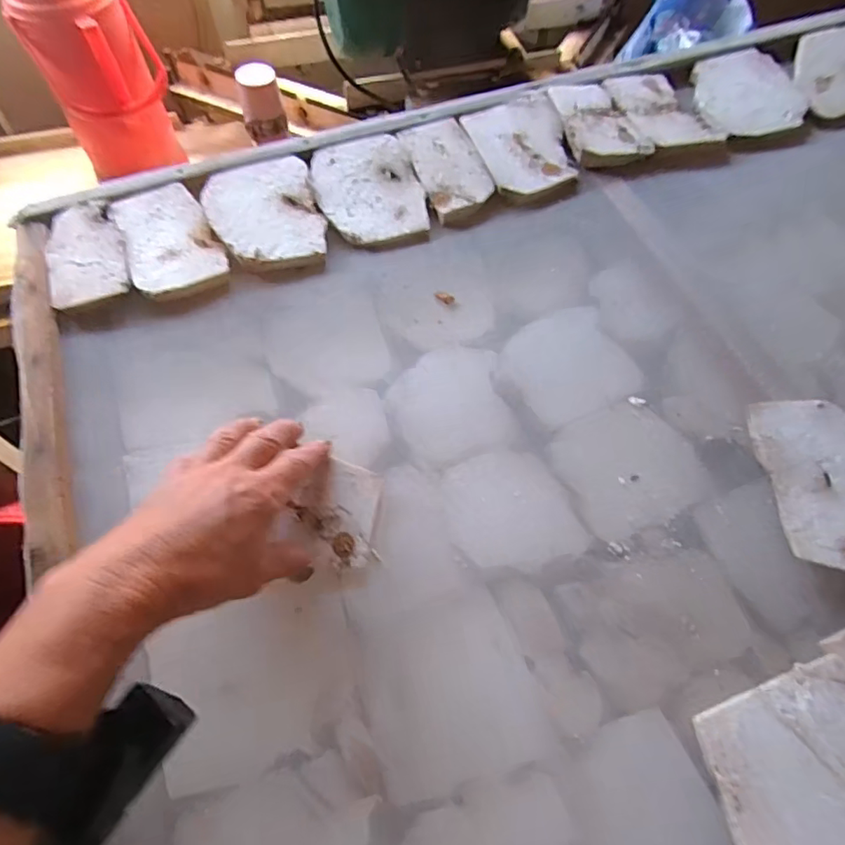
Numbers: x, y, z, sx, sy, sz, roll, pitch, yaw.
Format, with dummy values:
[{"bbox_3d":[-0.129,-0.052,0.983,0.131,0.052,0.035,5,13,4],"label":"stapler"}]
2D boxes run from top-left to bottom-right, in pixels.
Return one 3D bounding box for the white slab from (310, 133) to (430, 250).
[{"bbox_3d":[-0.049,-0.212,0.492,0.093,0.014,0.122,-15,62,-9],"label":"white slab"}]

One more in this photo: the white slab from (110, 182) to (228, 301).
[{"bbox_3d":[-0.217,-0.157,0.453,0.071,0.013,0.112,-26,64,-15],"label":"white slab"}]

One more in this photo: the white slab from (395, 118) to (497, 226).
[{"bbox_3d":[0.026,-0.238,0.501,0.062,0.011,0.115,-17,62,-11],"label":"white slab"}]

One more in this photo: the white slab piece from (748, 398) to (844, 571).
[{"bbox_3d":[0.261,0.038,0.343,0.070,0.016,0.114,3,60,0],"label":"white slab piece"}]

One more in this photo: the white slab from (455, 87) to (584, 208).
[{"bbox_3d":[0.099,-0.262,0.508,0.089,0.011,0.126,-17,62,-11],"label":"white slab"}]

